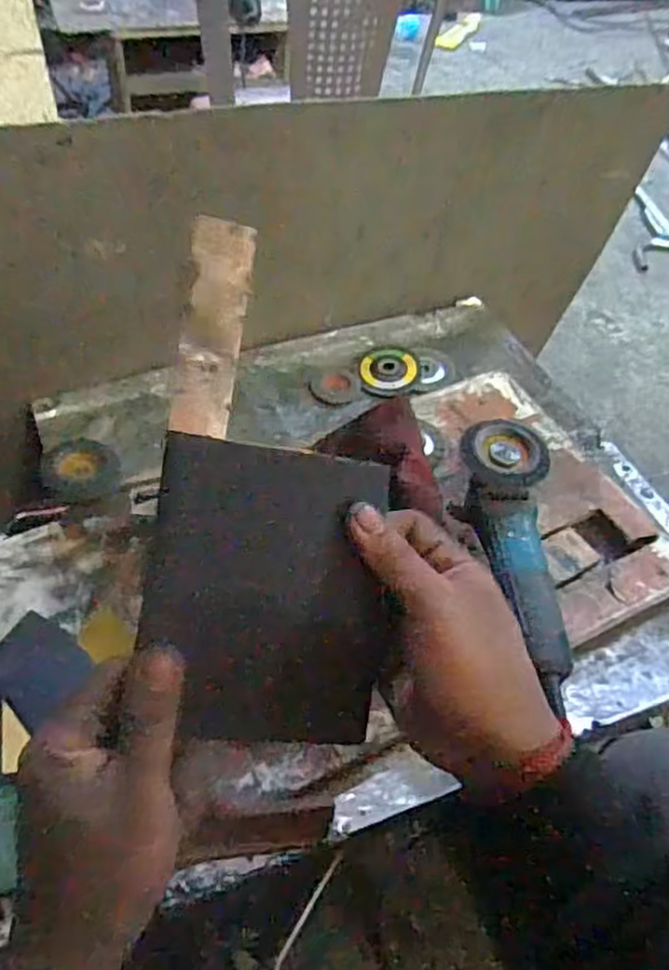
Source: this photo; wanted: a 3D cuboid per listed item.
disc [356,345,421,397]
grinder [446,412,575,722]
[{"bbox_3d":[0.073,-0.157,0.947,0.081,0.015,0.093,8,50,2],"label":"disc"},{"bbox_3d":[0.179,0.069,0.696,0.081,0.075,0.271,-6,65,-3],"label":"grinder"}]

